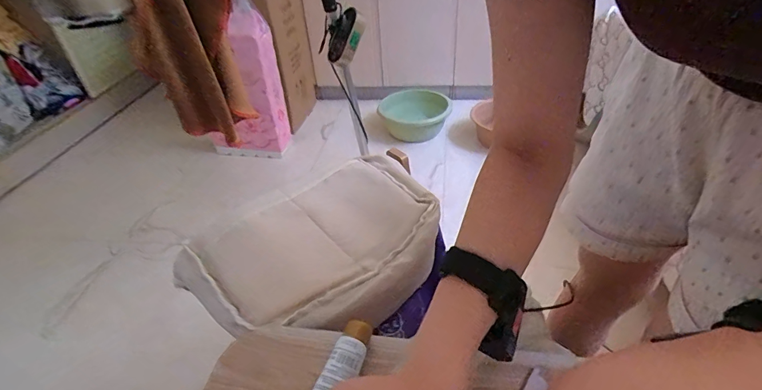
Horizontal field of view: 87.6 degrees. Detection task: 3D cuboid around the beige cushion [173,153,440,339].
[{"bbox_3d":[-0.076,0.073,0.575,0.354,0.086,0.240,-27,44,-25],"label":"beige cushion"}]

